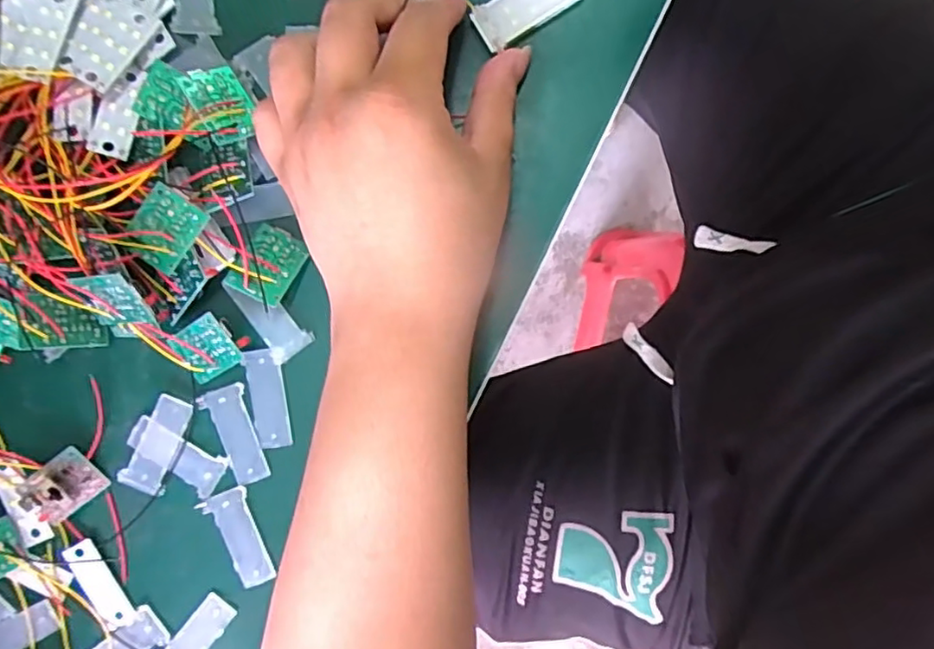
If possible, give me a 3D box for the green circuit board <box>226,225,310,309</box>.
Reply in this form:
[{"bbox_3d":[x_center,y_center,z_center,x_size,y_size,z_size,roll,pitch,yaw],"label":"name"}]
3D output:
[{"bbox_3d":[-0.091,-0.028,0.290,0.024,0.010,0.034,32,57,-11],"label":"green circuit board"}]

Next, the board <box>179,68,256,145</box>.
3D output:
[{"bbox_3d":[-0.109,-0.098,0.282,0.025,0.004,0.034,-27,87,-34],"label":"board"}]

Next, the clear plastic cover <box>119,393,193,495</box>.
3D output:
[{"bbox_3d":[-0.148,0.058,0.304,0.019,0.005,0.046,26,93,2],"label":"clear plastic cover"}]

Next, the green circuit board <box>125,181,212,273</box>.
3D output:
[{"bbox_3d":[-0.135,-0.042,0.281,0.026,0.005,0.032,36,98,-17],"label":"green circuit board"}]

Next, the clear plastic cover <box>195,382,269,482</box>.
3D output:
[{"bbox_3d":[-0.112,0.054,0.304,0.021,0.004,0.047,-17,91,3],"label":"clear plastic cover"}]

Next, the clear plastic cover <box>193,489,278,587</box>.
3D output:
[{"bbox_3d":[-0.111,0.105,0.309,0.021,0.005,0.048,-24,91,4],"label":"clear plastic cover"}]

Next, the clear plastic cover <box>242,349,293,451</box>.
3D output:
[{"bbox_3d":[-0.095,0.036,0.305,0.017,0.004,0.048,-11,96,-5],"label":"clear plastic cover"}]

